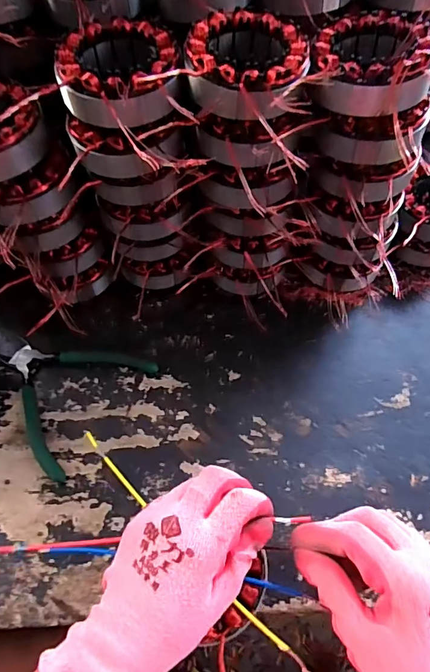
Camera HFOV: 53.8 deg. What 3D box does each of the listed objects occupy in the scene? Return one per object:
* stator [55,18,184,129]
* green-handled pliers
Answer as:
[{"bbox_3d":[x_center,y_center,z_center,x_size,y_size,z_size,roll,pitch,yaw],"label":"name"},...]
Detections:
[{"bbox_3d":[-0.067,-0.183,0.302,0.084,0.033,0.098,-6,62,-4],"label":"stator"},{"bbox_3d":[-0.143,0.047,0.403,0.122,0.009,0.132,32,66,16],"label":"green-handled pliers"}]

